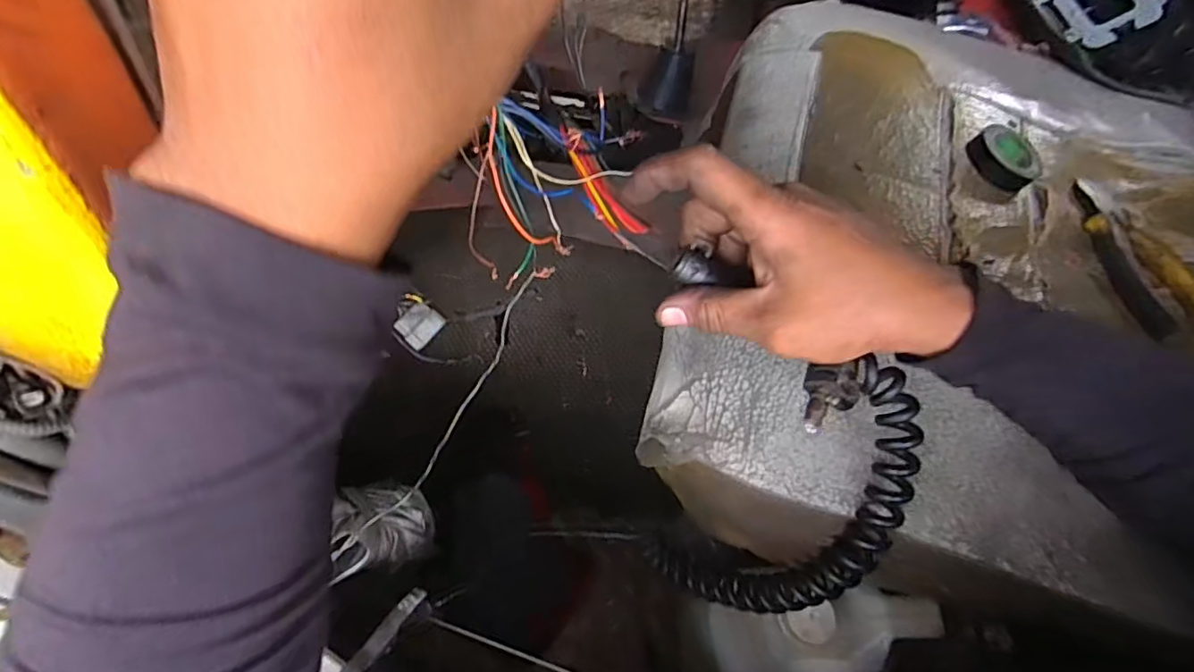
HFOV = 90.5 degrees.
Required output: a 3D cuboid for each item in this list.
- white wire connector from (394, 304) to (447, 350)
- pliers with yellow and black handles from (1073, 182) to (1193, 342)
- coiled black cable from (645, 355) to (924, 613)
[{"bbox_3d":[-0.144,-0.009,0.483,0.029,0.015,0.033,48,63,-11],"label":"white wire connector"},{"bbox_3d":[0.388,-0.065,0.431,0.053,0.012,0.147,-5,60,-7],"label":"pliers with yellow and black handles"},{"bbox_3d":[0.116,0.106,0.356,0.090,0.212,0.063,45,36,20],"label":"coiled black cable"}]

